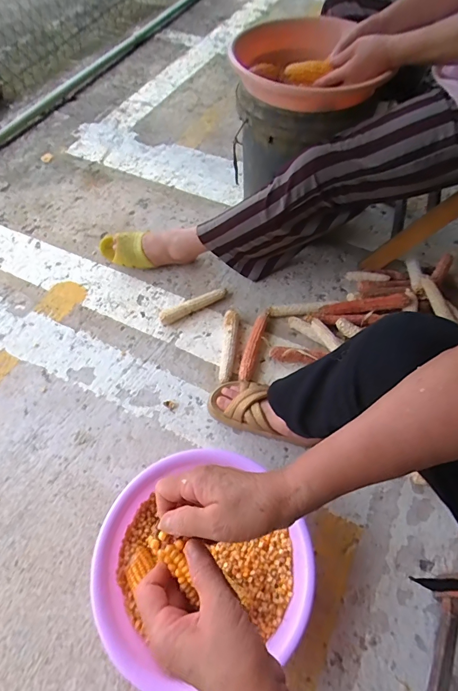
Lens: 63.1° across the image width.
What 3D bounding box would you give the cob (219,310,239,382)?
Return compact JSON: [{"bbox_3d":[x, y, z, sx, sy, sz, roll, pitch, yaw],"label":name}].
[{"bbox_3d":[0.000,0.003,0.891,0.033,0.041,0.182,4,58,3],"label":"cob"}]

